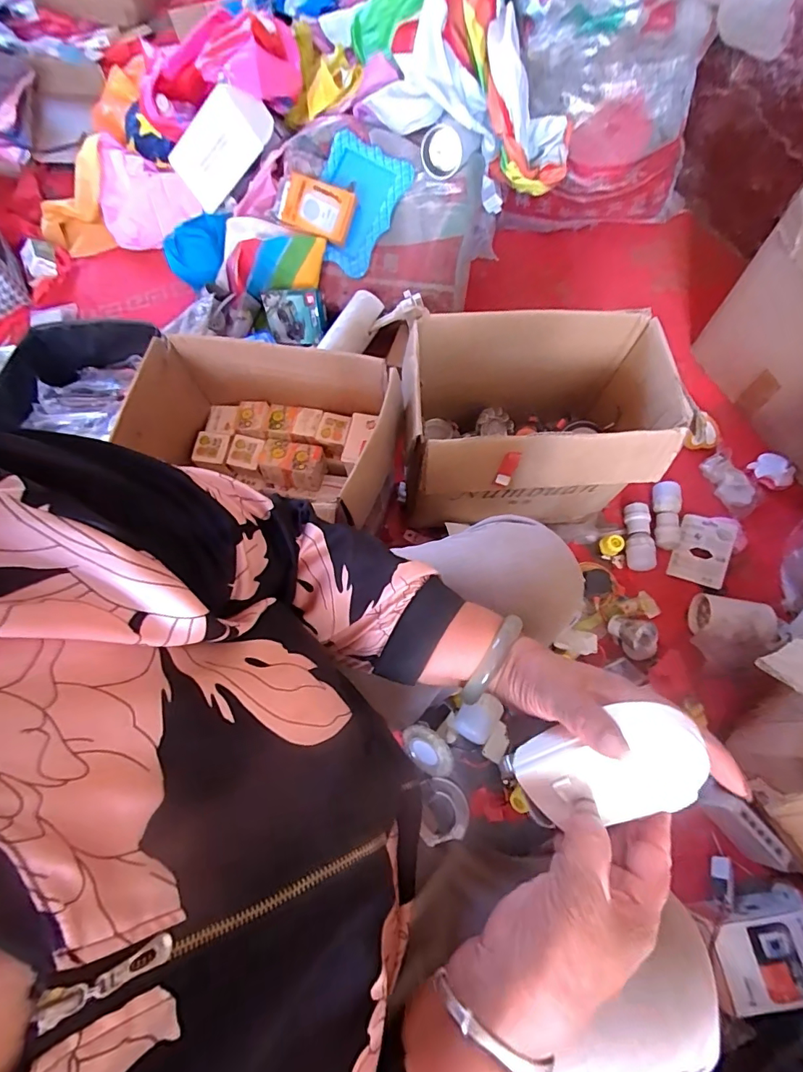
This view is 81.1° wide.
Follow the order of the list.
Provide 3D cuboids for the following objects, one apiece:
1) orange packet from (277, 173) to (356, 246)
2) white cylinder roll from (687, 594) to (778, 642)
[{"bbox_3d":[-0.173,-0.643,0.919,0.158,0.027,0.093,23,102,7],"label":"orange packet"},{"bbox_3d":[0.560,0.141,0.791,0.117,0.061,0.081,10,69,6],"label":"white cylinder roll"}]

